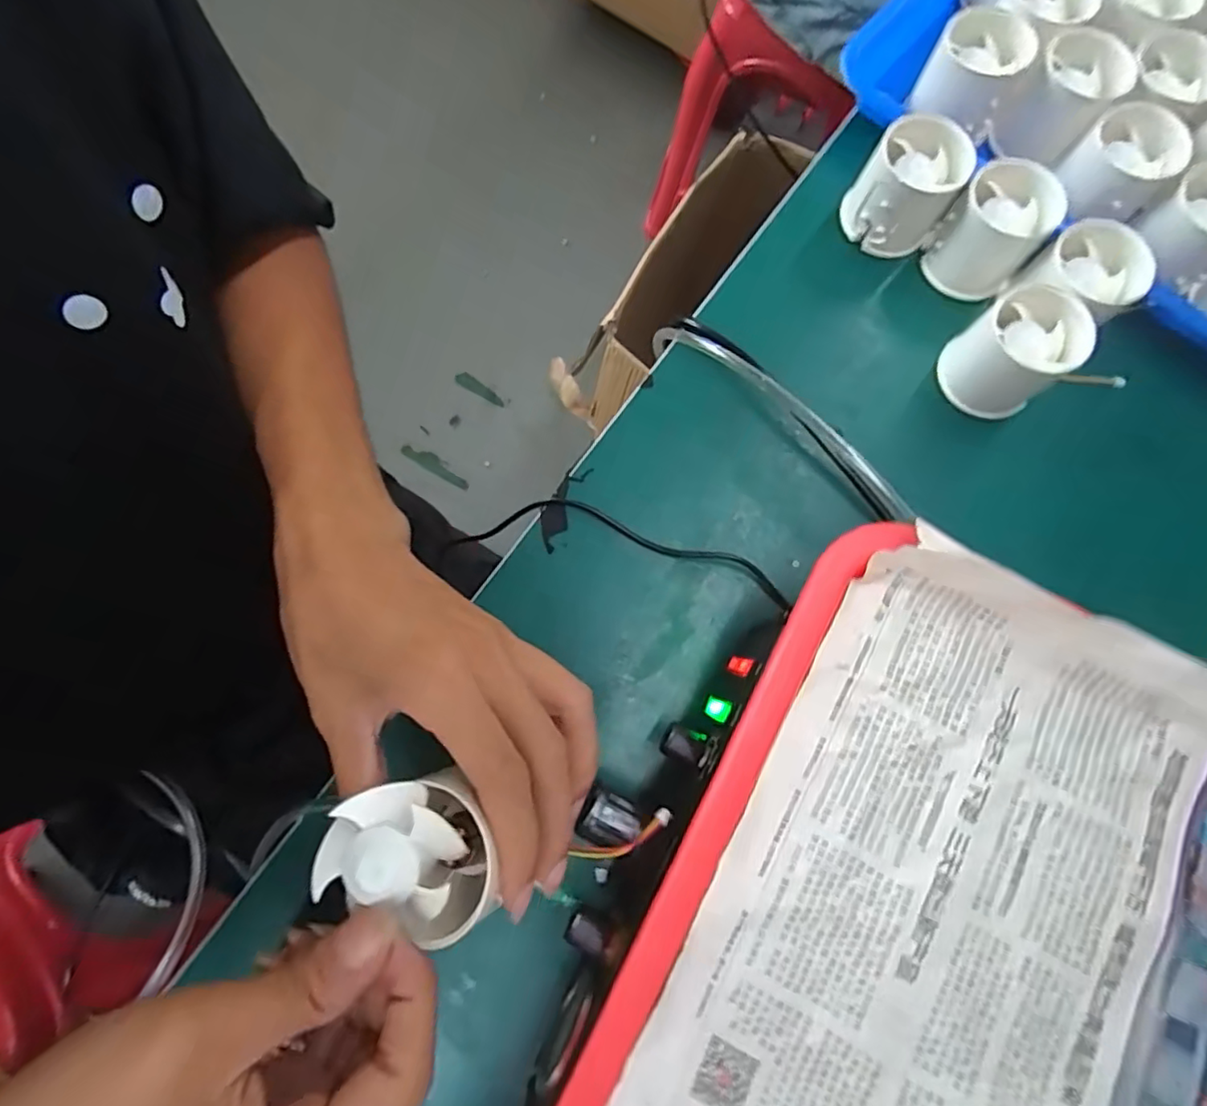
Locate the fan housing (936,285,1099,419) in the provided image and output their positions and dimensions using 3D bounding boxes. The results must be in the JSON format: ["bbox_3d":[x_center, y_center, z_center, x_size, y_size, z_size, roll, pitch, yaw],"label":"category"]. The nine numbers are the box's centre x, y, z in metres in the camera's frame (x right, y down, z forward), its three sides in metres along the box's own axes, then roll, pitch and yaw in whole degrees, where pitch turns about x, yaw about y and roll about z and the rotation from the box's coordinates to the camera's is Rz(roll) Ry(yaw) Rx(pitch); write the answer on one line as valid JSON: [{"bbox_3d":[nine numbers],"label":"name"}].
[{"bbox_3d":[0.228,-0.110,0.337,0.050,0.050,0.051,0,78,-2],"label":"fan housing"}]

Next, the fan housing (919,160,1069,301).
[{"bbox_3d":[0.227,-0.188,0.355,0.051,0.052,0.049,0,78,-2],"label":"fan housing"}]

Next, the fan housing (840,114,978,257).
[{"bbox_3d":[0.180,-0.216,0.360,0.052,0.053,0.051,0,78,-2],"label":"fan housing"}]

